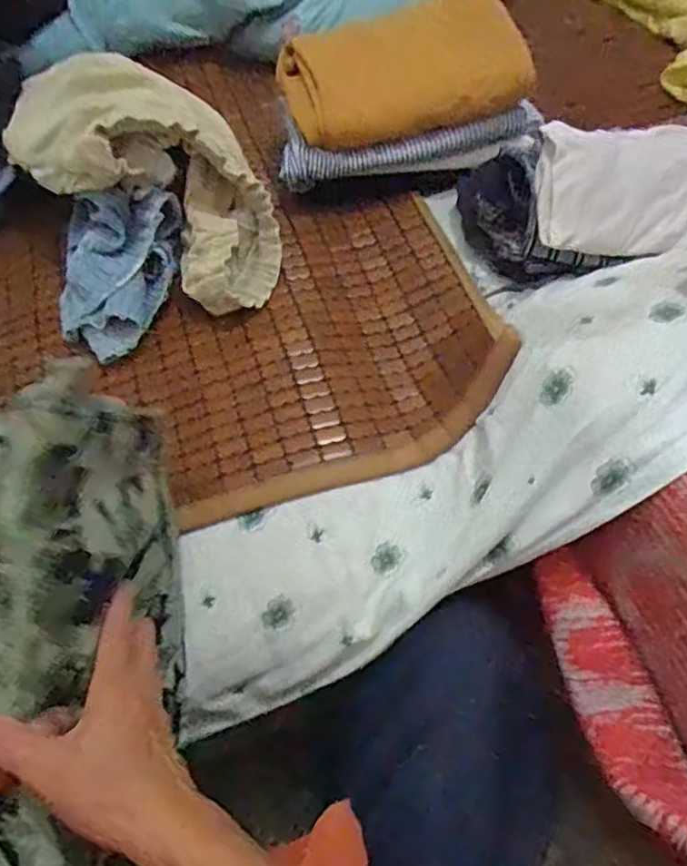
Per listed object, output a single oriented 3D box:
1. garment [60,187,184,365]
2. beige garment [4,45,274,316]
[{"bbox_3d":[-0.224,-0.158,0.625,0.124,0.079,0.166,-2,56,2],"label":"garment"},{"bbox_3d":[-0.197,-0.274,0.628,0.353,0.112,0.159,42,67,11],"label":"beige garment"}]

